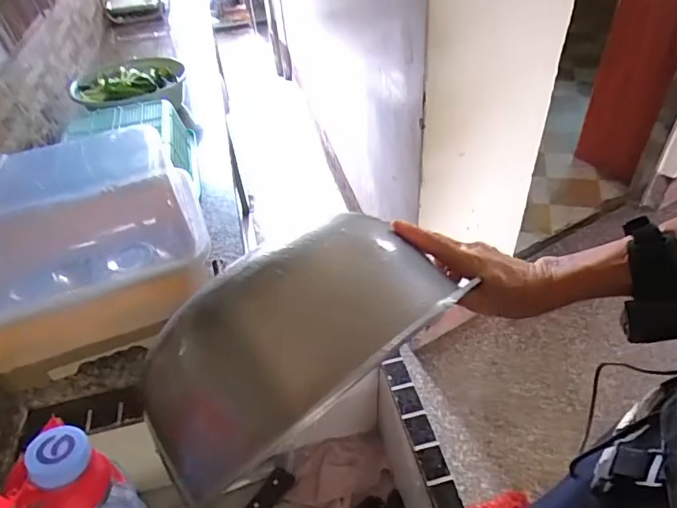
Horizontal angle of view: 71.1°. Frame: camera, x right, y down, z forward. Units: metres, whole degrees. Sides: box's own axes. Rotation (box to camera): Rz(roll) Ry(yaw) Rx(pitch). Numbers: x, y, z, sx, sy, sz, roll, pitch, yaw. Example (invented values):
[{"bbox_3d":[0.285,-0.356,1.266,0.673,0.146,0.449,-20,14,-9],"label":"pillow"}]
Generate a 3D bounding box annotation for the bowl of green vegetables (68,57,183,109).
[{"bbox_3d":[-0.510,-0.413,1.133,0.237,0.040,0.246,-2,43,2],"label":"bowl of green vegetables"}]

